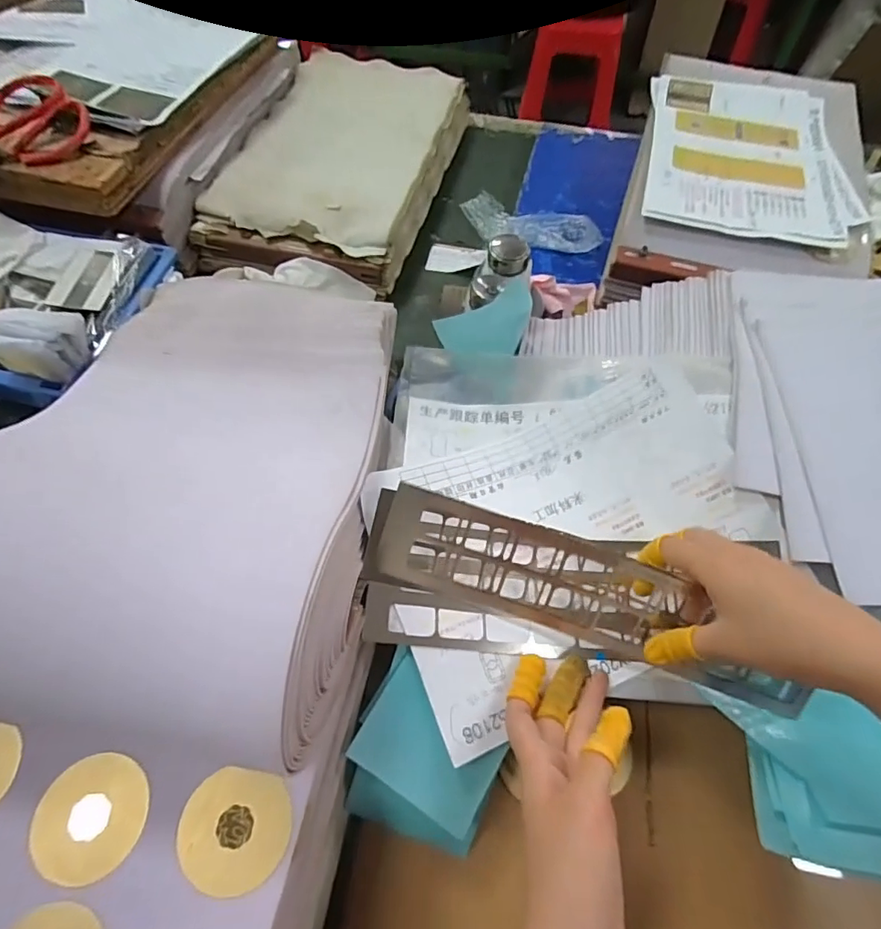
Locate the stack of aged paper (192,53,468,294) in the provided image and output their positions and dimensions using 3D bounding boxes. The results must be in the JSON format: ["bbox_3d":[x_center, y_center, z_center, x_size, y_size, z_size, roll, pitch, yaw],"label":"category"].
[{"bbox_3d":[-0.136,-0.429,0.727,0.267,0.071,0.432,13,61,7],"label":"stack of aged paper"}]

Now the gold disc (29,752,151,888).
[{"bbox_3d":[-0.193,0.190,0.283,0.058,0.007,0.055,0,60,0],"label":"gold disc"}]

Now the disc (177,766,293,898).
[{"bbox_3d":[-0.113,0.200,0.285,0.056,0.006,0.055,0,60,0],"label":"disc"}]

